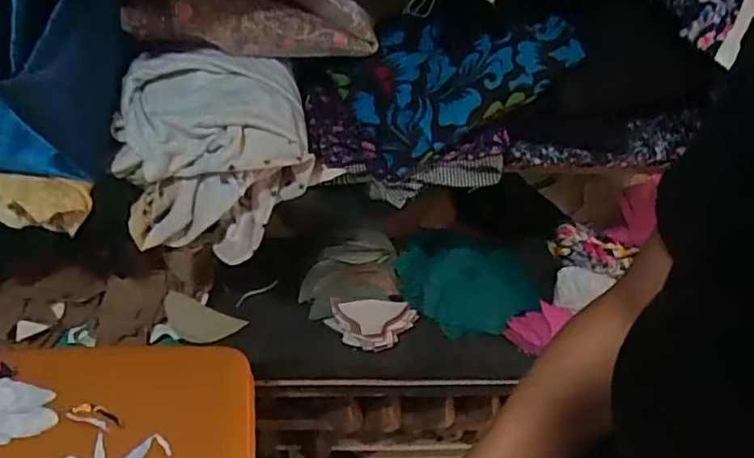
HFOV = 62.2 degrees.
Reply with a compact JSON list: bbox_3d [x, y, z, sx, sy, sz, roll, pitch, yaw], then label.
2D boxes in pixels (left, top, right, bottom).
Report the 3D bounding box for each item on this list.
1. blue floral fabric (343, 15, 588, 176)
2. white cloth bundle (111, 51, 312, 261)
[{"bbox_3d":[0.069,-0.167,0.654,0.204,0.110,0.164,-16,46,-20],"label":"blue floral fabric"},{"bbox_3d":[-0.166,-0.079,0.640,0.187,0.155,0.137,-7,43,-11],"label":"white cloth bundle"}]

